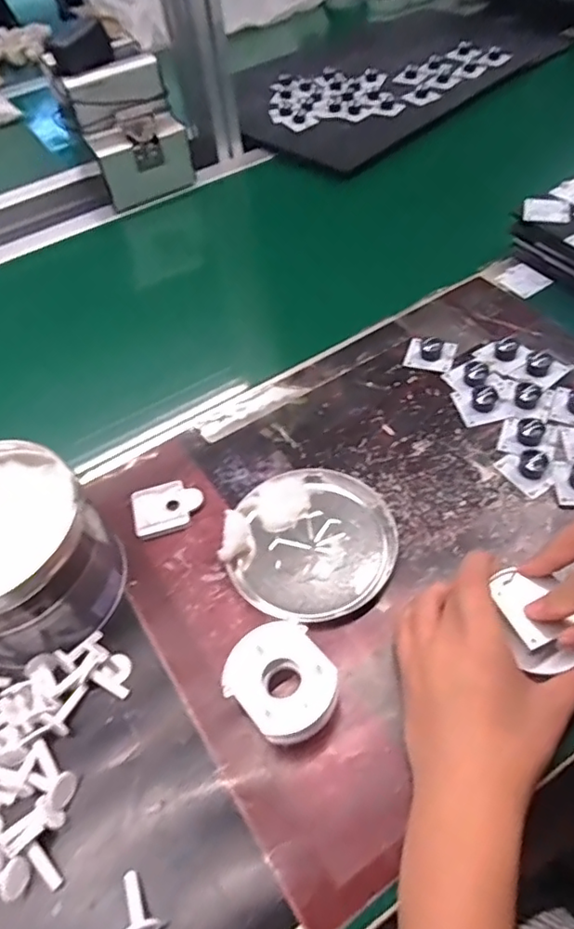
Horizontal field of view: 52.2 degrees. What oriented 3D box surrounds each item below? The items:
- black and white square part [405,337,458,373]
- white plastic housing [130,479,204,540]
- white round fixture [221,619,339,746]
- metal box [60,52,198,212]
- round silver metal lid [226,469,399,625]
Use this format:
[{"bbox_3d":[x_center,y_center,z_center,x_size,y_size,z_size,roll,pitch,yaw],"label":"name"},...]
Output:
[{"bbox_3d":[0.138,-0.108,0.561,0.044,0.019,0.038,16,57,17],"label":"black and white square part"},{"bbox_3d":[-0.098,0.035,0.482,0.058,0.006,0.046,-17,54,-7],"label":"white plastic housing"},{"bbox_3d":[-0.001,0.140,0.375,0.073,0.039,0.061,36,64,27],"label":"white round fixture"},{"bbox_3d":[-0.209,-0.443,0.777,0.130,0.133,0.103,-26,55,-14],"label":"metal box"},{"bbox_3d":[0.021,0.059,0.452,0.120,0.011,0.123,-3,54,4],"label":"round silver metal lid"}]

